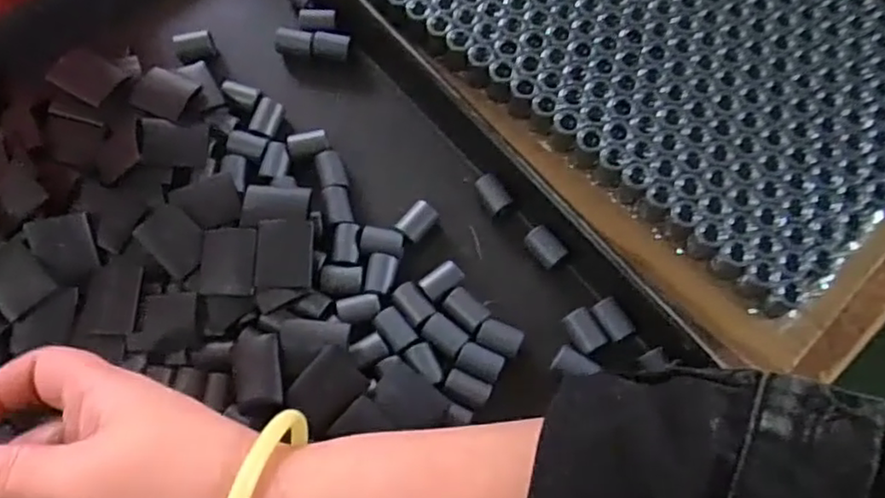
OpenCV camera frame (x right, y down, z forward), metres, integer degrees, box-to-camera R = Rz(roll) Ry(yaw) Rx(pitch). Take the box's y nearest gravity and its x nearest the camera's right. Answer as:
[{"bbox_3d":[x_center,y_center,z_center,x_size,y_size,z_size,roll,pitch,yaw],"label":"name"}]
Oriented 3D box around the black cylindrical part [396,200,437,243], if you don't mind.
[{"bbox_3d":[-0.012,-0.013,0.335,0.013,0.012,0.020,38,76,12],"label":"black cylindrical part"}]

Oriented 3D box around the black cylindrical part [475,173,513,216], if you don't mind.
[{"bbox_3d":[0.026,-0.026,0.339,0.013,0.012,0.022,-23,73,-7],"label":"black cylindrical part"}]

